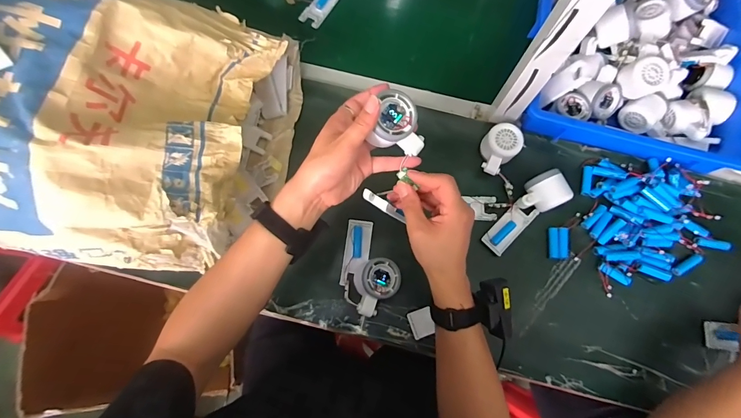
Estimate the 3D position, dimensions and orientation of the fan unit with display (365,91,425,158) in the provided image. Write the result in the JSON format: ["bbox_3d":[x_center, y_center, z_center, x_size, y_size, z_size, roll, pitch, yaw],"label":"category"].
[{"bbox_3d":[0.035,-0.100,0.431,0.069,0.043,0.064,13,83,-16],"label":"fan unit with display"}]

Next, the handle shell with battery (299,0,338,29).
[{"bbox_3d":[-0.097,-0.399,0.707,0.040,0.011,0.105,28,75,6],"label":"handle shell with battery"}]

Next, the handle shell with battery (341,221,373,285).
[{"bbox_3d":[-0.022,0.069,0.570,0.040,0.024,0.103,8,74,0],"label":"handle shell with battery"}]

